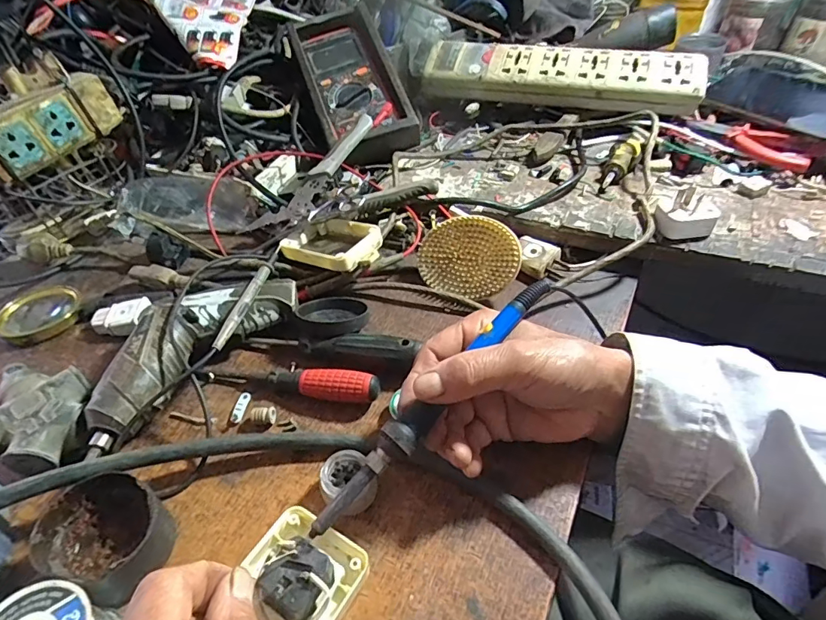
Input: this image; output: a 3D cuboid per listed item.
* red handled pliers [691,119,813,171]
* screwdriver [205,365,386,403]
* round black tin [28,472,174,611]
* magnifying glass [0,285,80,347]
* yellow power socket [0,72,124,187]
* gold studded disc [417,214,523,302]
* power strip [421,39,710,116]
[{"bbox_3d":[0.386,-0.195,0.540,0.041,0.019,0.134,-33,52,-26],"label":"red handled pliers"},{"bbox_3d":[-0.095,0.053,0.353,0.142,0.019,0.021,5,46,10],"label":"screwdriver"},{"bbox_3d":[-0.171,0.126,0.267,0.064,0.041,0.056,16,48,19],"label":"round black tin"},{"bbox_3d":[-0.331,0.003,0.414,0.062,0.017,0.054,-32,51,-24],"label":"magnifying glass"},{"bbox_3d":[-0.348,-0.175,0.444,0.026,0.058,0.132,19,50,22],"label":"yellow power socket"},{"bbox_3d":[0.052,-0.049,0.431,0.091,0.009,0.073,17,93,19],"label":"gold studded disc"},{"bbox_3d":[0.192,-0.314,0.629,0.352,0.054,0.092,8,47,13],"label":"power strip"}]

